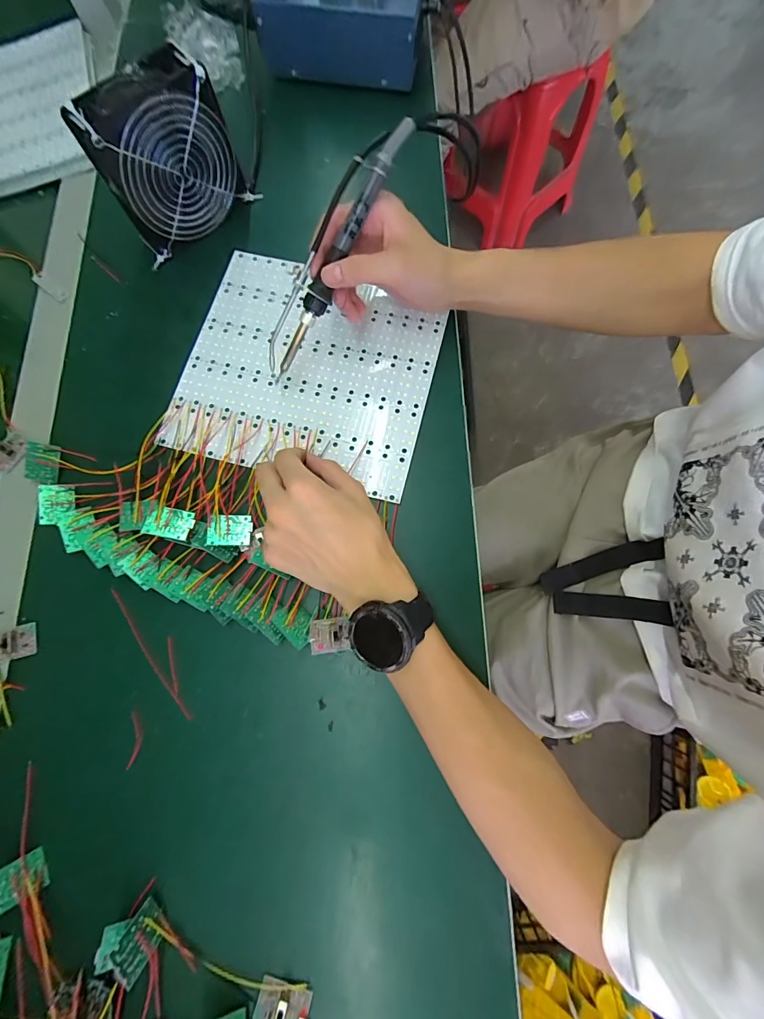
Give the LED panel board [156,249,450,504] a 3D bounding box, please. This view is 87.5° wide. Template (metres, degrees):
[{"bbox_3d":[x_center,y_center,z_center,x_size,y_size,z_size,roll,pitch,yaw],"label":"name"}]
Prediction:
[{"bbox_3d":[-0.071,-0.140,0.391,0.236,0.007,0.219,14,77,5],"label":"LED panel board"}]

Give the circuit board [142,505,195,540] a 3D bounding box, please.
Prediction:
[{"bbox_3d":[-0.177,0.011,0.333,0.035,0.004,0.026,13,64,-8],"label":"circuit board"}]

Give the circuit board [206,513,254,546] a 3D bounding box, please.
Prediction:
[{"bbox_3d":[-0.129,0.017,0.340,0.035,0.004,0.027,7,78,-8],"label":"circuit board"}]

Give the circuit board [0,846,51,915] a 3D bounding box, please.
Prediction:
[{"bbox_3d":[-0.263,0.266,0.285,0.037,0.004,0.026,-19,70,-37],"label":"circuit board"}]

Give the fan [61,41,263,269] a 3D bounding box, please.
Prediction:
[{"bbox_3d":[-0.201,-0.327,0.380,0.124,0.119,0.055,-43,79,-8],"label":"fan"}]

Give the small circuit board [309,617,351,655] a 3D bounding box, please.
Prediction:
[{"bbox_3d":[-0.041,0.099,0.314,0.029,0.007,0.026,-1,80,-17],"label":"small circuit board"}]

